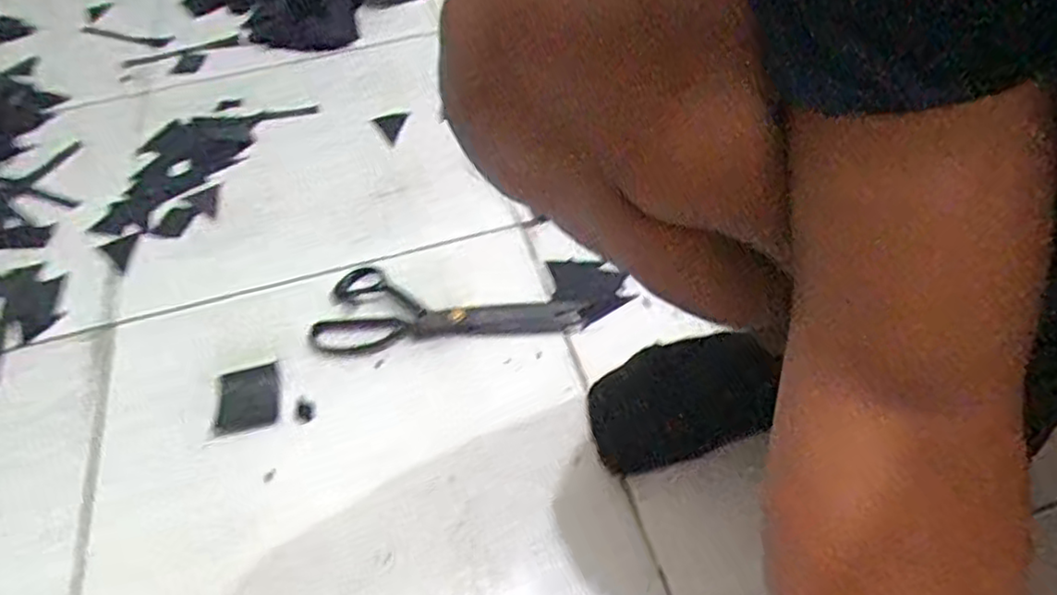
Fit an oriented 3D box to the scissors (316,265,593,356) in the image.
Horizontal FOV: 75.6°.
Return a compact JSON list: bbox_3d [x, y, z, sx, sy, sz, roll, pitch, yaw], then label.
[{"bbox_3d":[-0.070,0.018,0.606,0.237,0.011,0.094,5,51,9],"label":"scissors"}]

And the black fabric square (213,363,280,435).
[{"bbox_3d":[-0.233,0.082,0.566,0.050,0.005,0.056,-12,51,-5],"label":"black fabric square"}]

